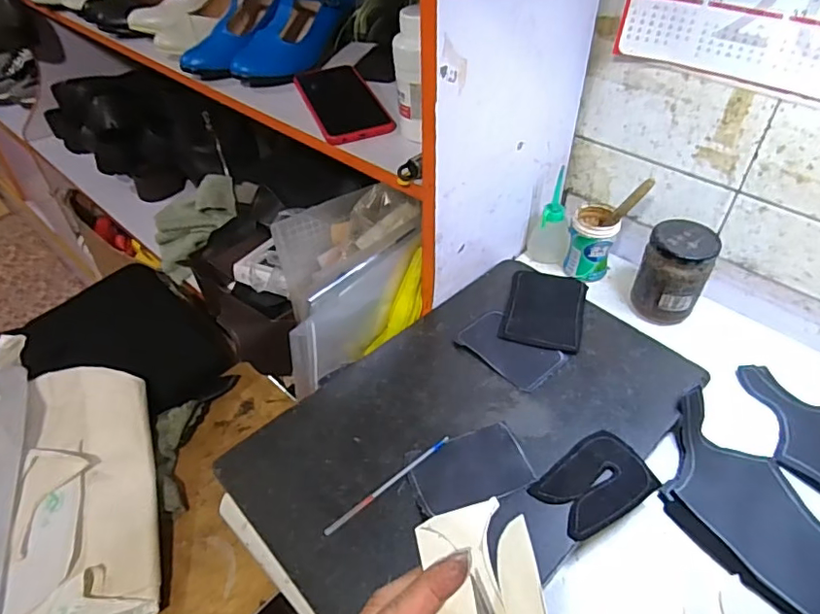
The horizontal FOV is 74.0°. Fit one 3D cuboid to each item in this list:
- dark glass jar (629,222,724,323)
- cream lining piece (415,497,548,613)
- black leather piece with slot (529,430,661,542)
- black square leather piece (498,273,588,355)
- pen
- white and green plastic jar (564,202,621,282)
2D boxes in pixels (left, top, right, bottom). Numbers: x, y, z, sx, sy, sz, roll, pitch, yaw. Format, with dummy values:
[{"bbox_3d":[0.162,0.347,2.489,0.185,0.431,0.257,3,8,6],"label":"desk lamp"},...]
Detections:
[{"bbox_3d":[0.277,-0.034,0.574,0.065,0.096,0.058,21,48,21],"label":"dark glass jar"},{"bbox_3d":[0.034,0.129,0.232,0.046,0.023,0.084,-24,58,16],"label":"cream lining piece"},{"bbox_3d":[0.149,0.142,0.440,0.091,0.006,0.062,-25,49,-23],"label":"black leather piece with slot"},{"bbox_3d":[0.143,0.001,0.577,0.079,0.005,0.106,12,45,14],"label":"black square leather piece"},{"bbox_3d":[-0.017,0.144,0.444,0.124,0.005,0.007,-30,51,-27],"label":"pen"},{"bbox_3d":[0.210,-0.074,0.633,0.050,0.077,0.048,-1,44,1],"label":"white and green plastic jar"}]

